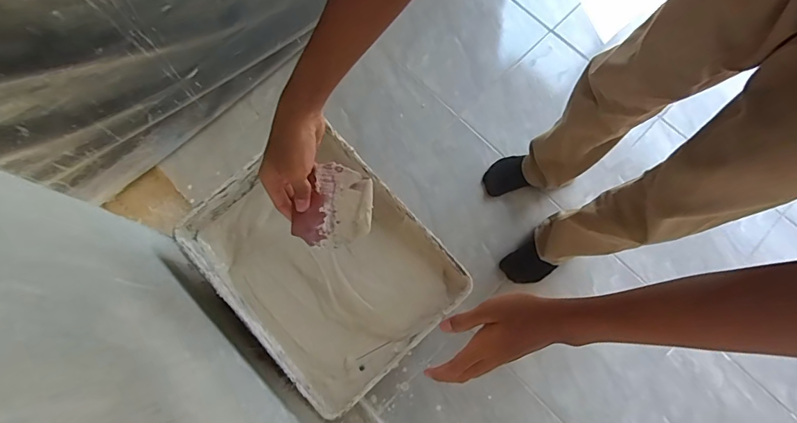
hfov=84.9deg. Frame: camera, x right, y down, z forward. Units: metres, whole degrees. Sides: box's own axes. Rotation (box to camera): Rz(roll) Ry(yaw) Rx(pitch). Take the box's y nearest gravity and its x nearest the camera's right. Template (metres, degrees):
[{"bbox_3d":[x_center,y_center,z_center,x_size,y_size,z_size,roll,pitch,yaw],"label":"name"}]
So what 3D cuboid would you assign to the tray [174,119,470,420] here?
[{"bbox_3d":[-0.108,0.072,0.645,0.277,0.066,0.352,-41,79,-8],"label":"tray"}]

